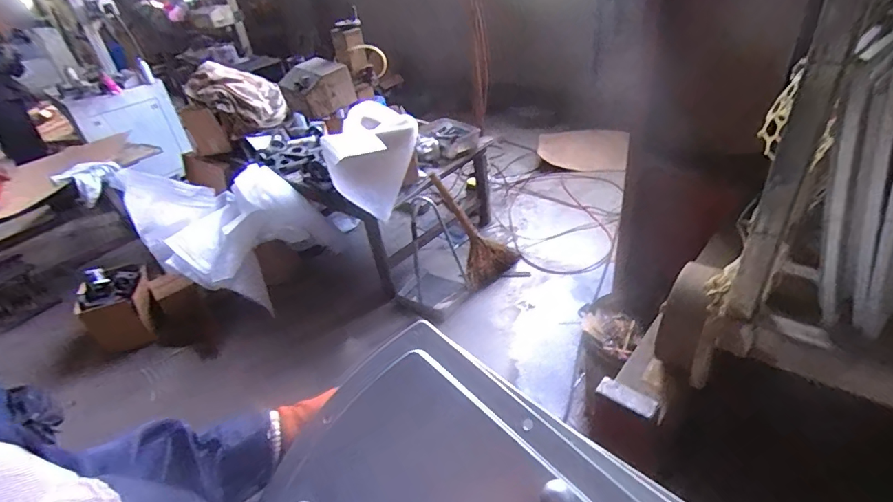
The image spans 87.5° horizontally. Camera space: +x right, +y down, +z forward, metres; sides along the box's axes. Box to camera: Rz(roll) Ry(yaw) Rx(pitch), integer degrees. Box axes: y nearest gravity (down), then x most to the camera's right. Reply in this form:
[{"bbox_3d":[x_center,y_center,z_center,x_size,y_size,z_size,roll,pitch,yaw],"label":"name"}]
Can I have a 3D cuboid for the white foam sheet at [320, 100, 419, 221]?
[{"bbox_3d":[-0.292,-0.364,1.726,0.320,0.411,0.085,22,-2,2],"label":"white foam sheet"}]

